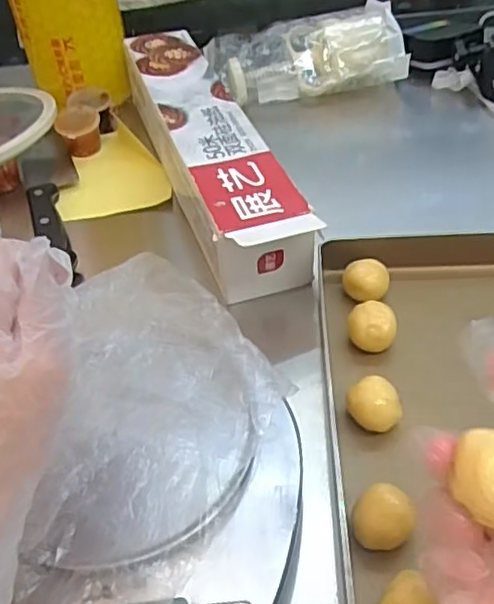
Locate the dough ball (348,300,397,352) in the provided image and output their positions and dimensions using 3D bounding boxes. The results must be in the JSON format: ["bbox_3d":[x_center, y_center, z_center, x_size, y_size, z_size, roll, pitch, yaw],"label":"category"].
[{"bbox_3d":[0.073,0.016,0.360,0.026,0.022,0.024,-3,45,3],"label":"dough ball"}]

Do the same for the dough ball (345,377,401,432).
[{"bbox_3d":[0.067,0.056,0.323,0.025,0.024,0.025,-3,45,3],"label":"dough ball"}]

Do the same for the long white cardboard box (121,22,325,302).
[{"bbox_3d":[-0.032,-0.125,0.492,0.072,0.060,0.328,-17,45,-10],"label":"long white cardboard box"}]

